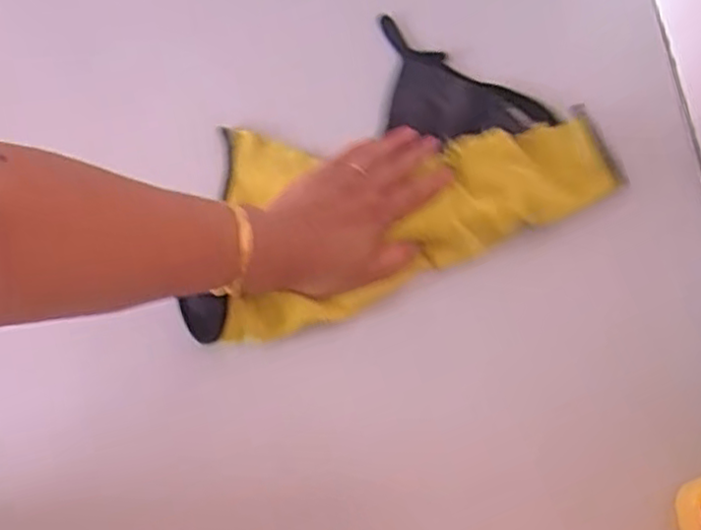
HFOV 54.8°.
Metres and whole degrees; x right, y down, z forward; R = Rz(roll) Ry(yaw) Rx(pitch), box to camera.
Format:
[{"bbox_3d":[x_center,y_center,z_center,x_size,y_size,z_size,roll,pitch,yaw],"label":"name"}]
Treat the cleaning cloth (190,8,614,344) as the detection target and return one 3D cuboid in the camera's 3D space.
[{"bbox_3d":[0.015,-0.078,0.512,0.327,0.032,0.200,-24,72,-7],"label":"cleaning cloth"}]

